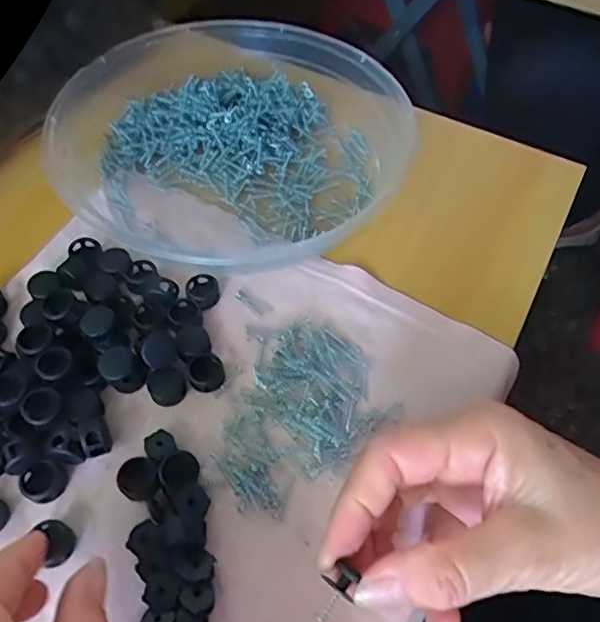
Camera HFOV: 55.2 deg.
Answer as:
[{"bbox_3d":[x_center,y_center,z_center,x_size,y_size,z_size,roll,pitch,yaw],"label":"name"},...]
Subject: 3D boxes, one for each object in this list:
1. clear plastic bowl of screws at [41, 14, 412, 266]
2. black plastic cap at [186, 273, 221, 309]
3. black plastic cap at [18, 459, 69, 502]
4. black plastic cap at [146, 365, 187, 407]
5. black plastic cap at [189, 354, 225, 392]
[{"bbox_3d":[-0.039,-0.105,0.349,0.192,0.036,0.183,27,59,16],"label":"clear plastic bowl of screws"},{"bbox_3d":[-0.051,-0.010,0.301,0.016,0.008,0.017,1,56,-1],"label":"black plastic cap"},{"bbox_3d":[-0.109,0.072,0.245,0.018,0.007,0.016,-12,57,-9],"label":"black plastic cap"},{"bbox_3d":[-0.063,0.036,0.270,0.017,0.005,0.017,4,76,-15],"label":"black plastic cap"},{"bbox_3d":[-0.045,0.029,0.275,0.016,0.007,0.017,1,56,-1],"label":"black plastic cap"}]

